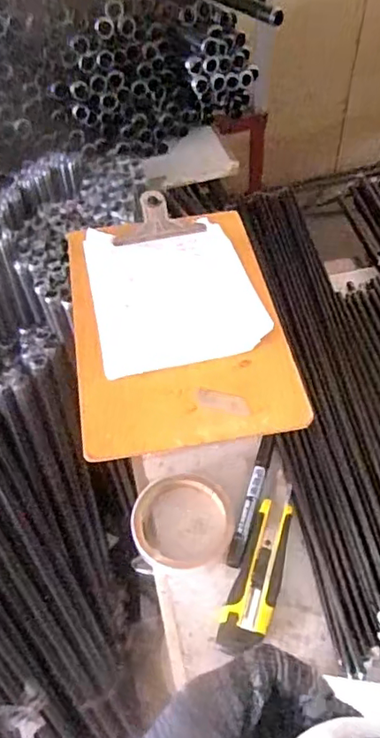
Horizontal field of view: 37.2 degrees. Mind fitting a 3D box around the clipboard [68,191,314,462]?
[{"bbox_3d":[-0.015,-0.054,0.547,0.190,0.026,0.284,-11,52,-3],"label":"clipboard"}]

